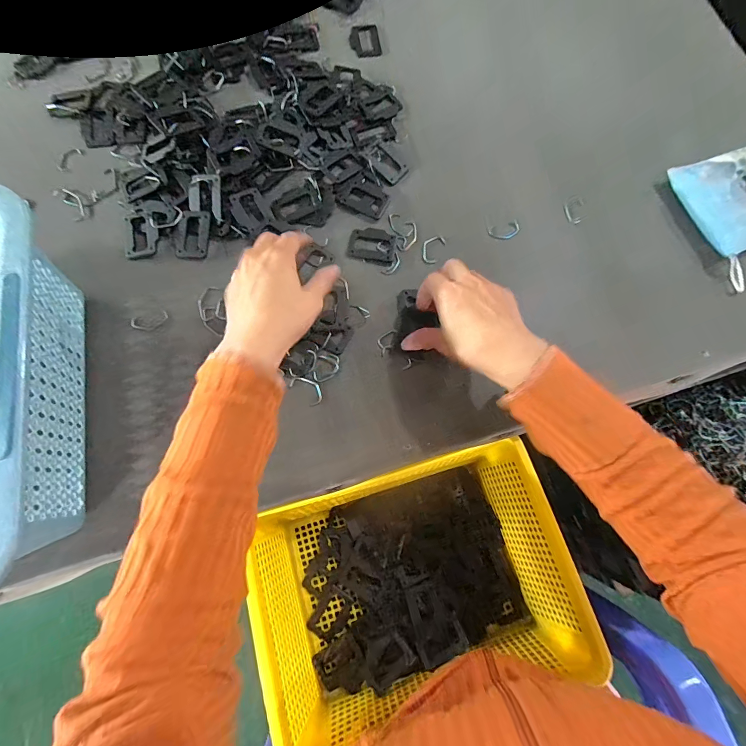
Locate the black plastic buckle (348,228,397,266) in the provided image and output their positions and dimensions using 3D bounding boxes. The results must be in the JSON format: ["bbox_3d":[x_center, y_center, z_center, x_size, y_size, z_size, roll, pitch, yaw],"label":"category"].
[{"bbox_3d":[0.000,-0.138,0.397,0.049,0.004,0.041,12,75,1],"label":"black plastic buckle"}]

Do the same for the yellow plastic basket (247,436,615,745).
[{"bbox_3d":[0.048,0.221,0.383,0.300,0.105,0.221,-13,76,-5],"label":"yellow plastic basket"}]

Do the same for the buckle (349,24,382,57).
[{"bbox_3d":[-0.010,-0.424,0.470,0.038,0.004,0.055,-11,76,-5],"label":"buckle"}]

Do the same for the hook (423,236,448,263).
[{"bbox_3d":[0.064,-0.135,0.400,0.021,0.006,0.035,27,75,6],"label":"hook"}]

